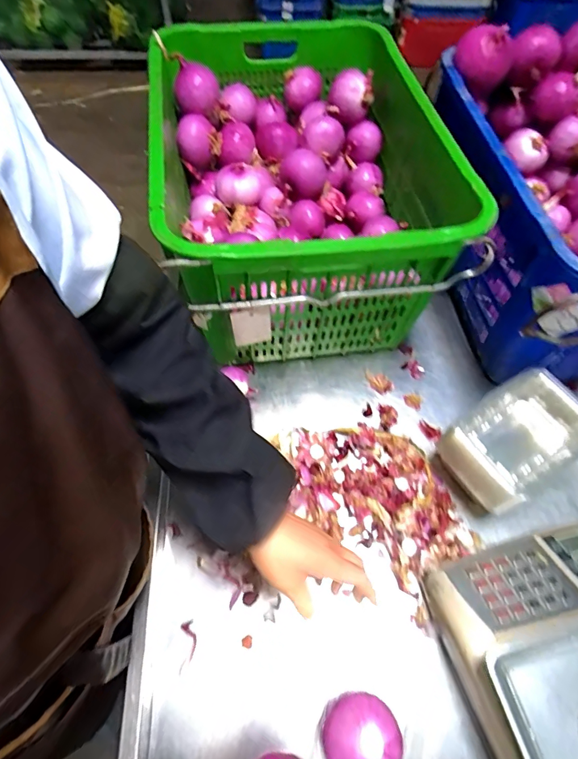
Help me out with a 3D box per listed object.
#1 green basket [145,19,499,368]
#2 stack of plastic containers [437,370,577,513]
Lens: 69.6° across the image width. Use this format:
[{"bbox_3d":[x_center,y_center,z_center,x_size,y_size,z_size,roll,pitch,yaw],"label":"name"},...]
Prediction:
[{"bbox_3d":[-0.002,-0.316,0.739,0.413,0.323,0.594,-11,60,-9],"label":"green basket"},{"bbox_3d":[0.320,0.089,0.599,0.195,0.114,0.126,-31,65,-19],"label":"stack of plastic containers"}]

